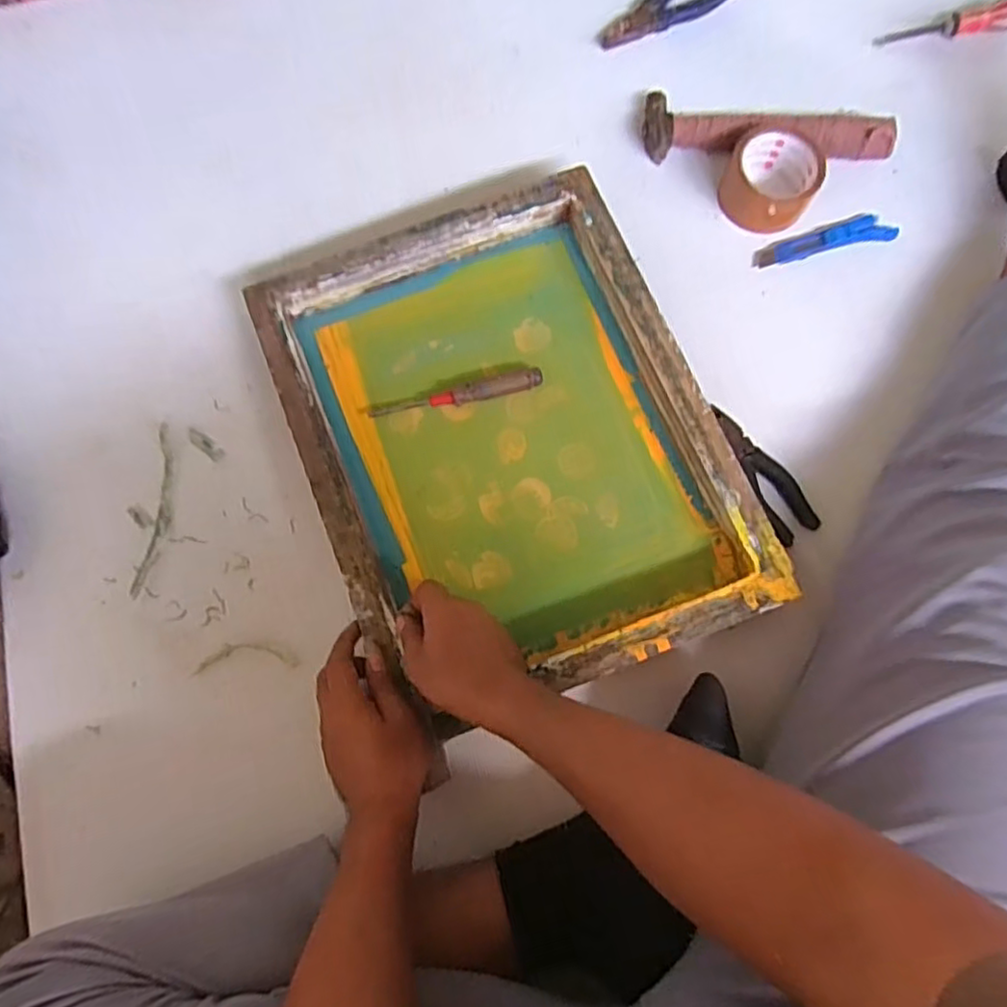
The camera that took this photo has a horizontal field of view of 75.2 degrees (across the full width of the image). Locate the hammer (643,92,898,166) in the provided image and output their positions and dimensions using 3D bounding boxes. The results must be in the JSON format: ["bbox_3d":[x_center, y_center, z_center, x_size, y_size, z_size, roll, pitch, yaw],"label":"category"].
[{"bbox_3d":[0.283,-0.395,0.707,0.263,0.033,0.081,10,77,4],"label":"hammer"}]

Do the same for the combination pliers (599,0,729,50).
[{"bbox_3d":[0.194,-0.582,0.761,0.187,0.020,0.053,-25,77,-5],"label":"combination pliers"}]

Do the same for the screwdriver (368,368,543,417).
[{"bbox_3d":[-0.046,-0.104,0.638,0.168,0.019,0.017,-14,76,-2],"label":"screwdriver"}]

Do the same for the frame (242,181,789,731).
[{"bbox_3d":[0.002,-0.060,0.605,0.349,0.051,0.444,-22,77,-4],"label":"frame"}]

